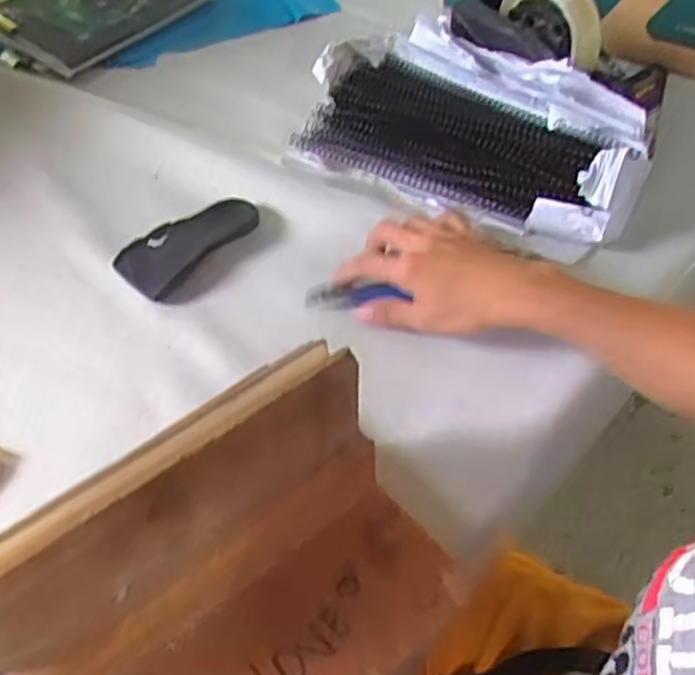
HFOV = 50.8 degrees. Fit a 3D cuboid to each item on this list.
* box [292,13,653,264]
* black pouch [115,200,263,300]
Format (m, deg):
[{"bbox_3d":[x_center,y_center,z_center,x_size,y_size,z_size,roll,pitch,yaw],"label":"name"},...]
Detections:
[{"bbox_3d":[0.098,-0.182,0.629,0.313,0.098,0.149,30,56,21],"label":"box"},{"bbox_3d":[-0.129,-0.079,0.598,0.056,0.016,0.120,33,57,22],"label":"black pouch"}]

